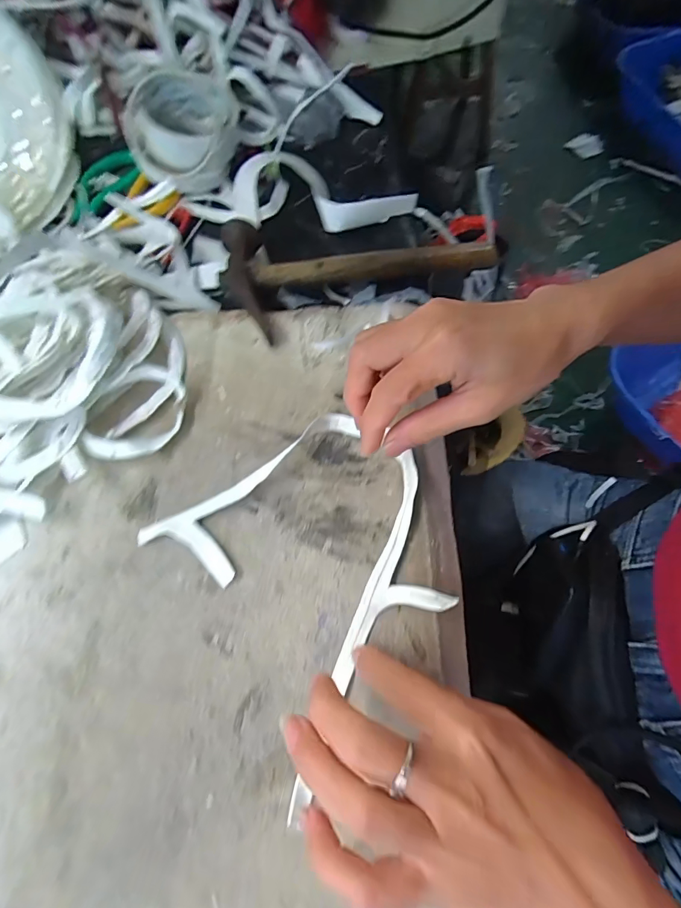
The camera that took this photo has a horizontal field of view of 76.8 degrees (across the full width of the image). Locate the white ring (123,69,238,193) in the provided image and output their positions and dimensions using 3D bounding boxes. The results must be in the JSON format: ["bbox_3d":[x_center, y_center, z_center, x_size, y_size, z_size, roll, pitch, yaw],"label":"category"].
[{"bbox_3d":[-0.156,-0.319,0.418,0.108,0.055,0.105,-9,66,-1],"label":"white ring"}]

